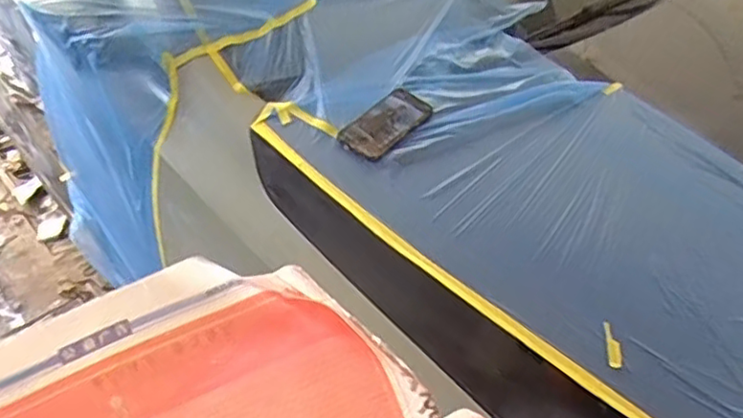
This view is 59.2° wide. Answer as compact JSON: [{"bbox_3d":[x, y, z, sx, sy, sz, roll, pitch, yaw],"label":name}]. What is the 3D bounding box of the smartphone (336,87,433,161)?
[{"bbox_3d":[0.027,-0.138,1.047,0.082,0.011,0.171,33,56,25],"label":"smartphone"}]

